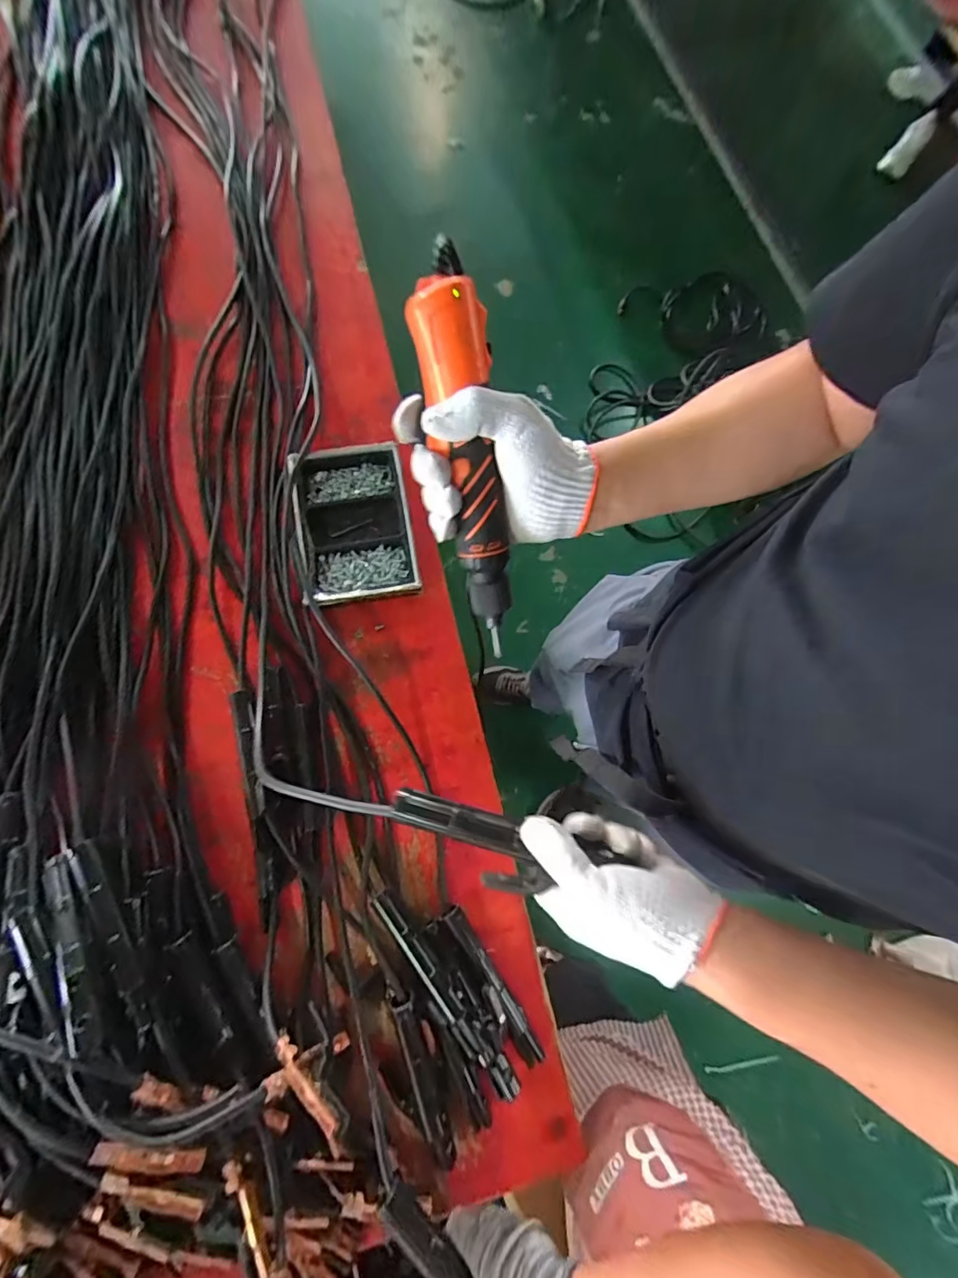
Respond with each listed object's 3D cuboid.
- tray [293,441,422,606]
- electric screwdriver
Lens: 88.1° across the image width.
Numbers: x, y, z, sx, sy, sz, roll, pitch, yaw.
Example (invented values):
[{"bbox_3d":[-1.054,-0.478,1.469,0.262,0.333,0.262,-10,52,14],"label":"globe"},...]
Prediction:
[{"bbox_3d":[-0.173,-0.158,0.692,0.154,0.040,0.222,-10,77,-5],"label":"tray"},{"bbox_3d":[-0.006,-0.116,0.361,0.048,0.038,0.262,-12,115,-4],"label":"electric screwdriver"}]

